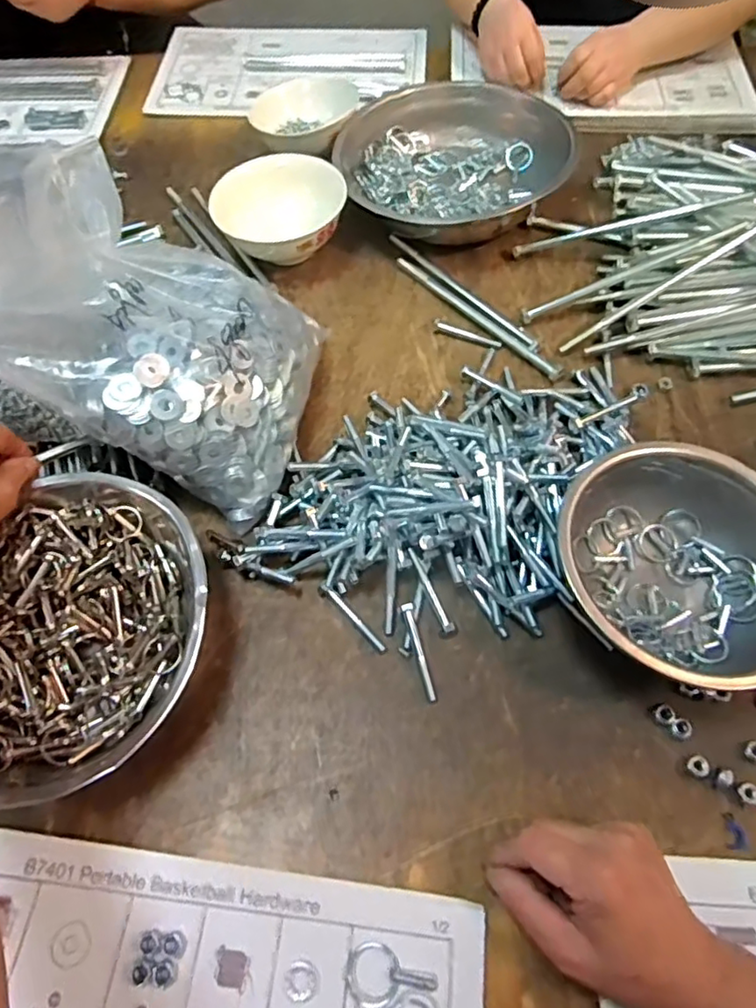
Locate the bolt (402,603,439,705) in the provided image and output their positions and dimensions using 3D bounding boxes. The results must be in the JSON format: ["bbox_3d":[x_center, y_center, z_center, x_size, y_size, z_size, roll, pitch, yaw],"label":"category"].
[{"bbox_3d":[0.030,0.107,0.437,0.008,0.012,0.070,-14,76,-6],"label":"bolt"}]

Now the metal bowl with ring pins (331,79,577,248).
[{"bbox_3d":[0.081,-0.383,0.682,0.250,0.078,0.206,-19,61,-9],"label":"metal bowl with ring pins"}]

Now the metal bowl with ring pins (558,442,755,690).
[{"bbox_3d":[0.211,0.050,0.429,0.171,0.076,0.164,-1,59,2],"label":"metal bowl with ring pins"}]

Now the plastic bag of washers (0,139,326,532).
[{"bbox_3d":[-0.203,-0.142,0.480,0.293,0.205,0.197,15,62,11],"label":"plastic bag of washers"}]

